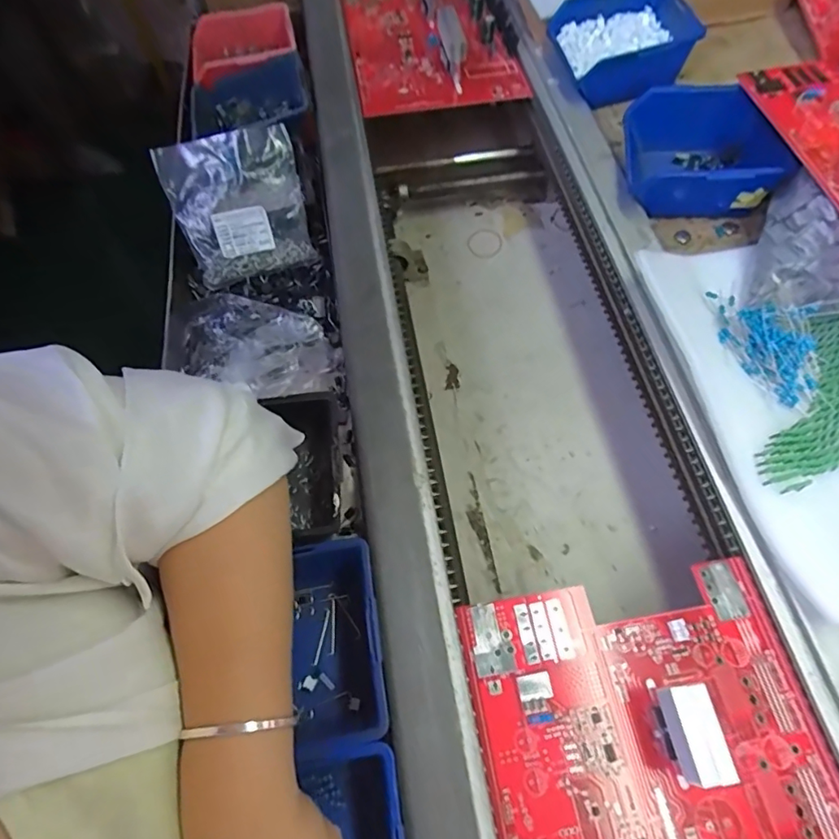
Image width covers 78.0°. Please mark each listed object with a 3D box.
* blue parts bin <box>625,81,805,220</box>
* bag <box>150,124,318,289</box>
[{"bbox_3d":[0.261,-0.249,0.492,0.125,0.066,0.120,9,61,5],"label":"blue parts bin"},{"bbox_3d":[-0.173,-0.201,0.498,0.120,0.125,0.029,-13,32,0],"label":"bag"}]

